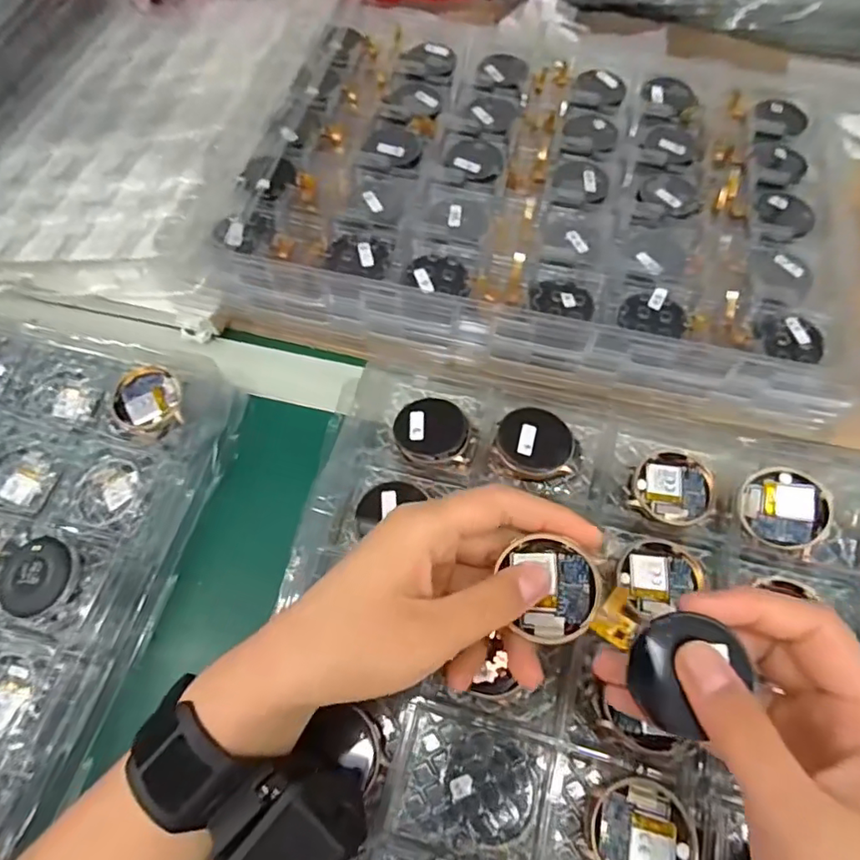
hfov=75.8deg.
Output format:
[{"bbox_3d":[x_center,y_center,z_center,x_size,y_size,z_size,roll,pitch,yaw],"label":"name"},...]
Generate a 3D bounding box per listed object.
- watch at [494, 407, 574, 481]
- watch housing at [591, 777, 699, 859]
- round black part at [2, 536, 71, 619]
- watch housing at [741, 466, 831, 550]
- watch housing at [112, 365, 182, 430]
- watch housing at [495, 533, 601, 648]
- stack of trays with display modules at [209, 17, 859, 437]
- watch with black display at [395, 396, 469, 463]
[{"bbox_3d":[0.060,0.008,0.322,0.043,0.018,0.042,9,63,6],"label":"watch"},{"bbox_3d":[0.093,0.177,0.239,0.042,0.010,0.042,13,63,7],"label":"watch housing"},{"bbox_3d":[-0.214,0.081,0.303,0.038,0.013,0.040,0,62,1],"label":"round black part"},{"bbox_3d":[0.192,0.042,0.299,0.042,0.010,0.042,-8,68,21],"label":"watch housing"},{"bbox_3d":[-0.176,-0.019,0.347,0.040,0.013,0.039,35,68,17],"label":"watch housing"},{"bbox_3d":[0.051,0.067,0.232,0.037,0.010,0.040,4,87,18],"label":"watch housing"},{"bbox_3d":[0.089,-0.182,0.412,0.415,0.061,0.326,11,65,9],"label":"stack of trays with display modules"},{"bbox_3d":[0.001,0.001,0.329,0.042,0.014,0.038,31,67,16],"label":"watch with black display"}]

